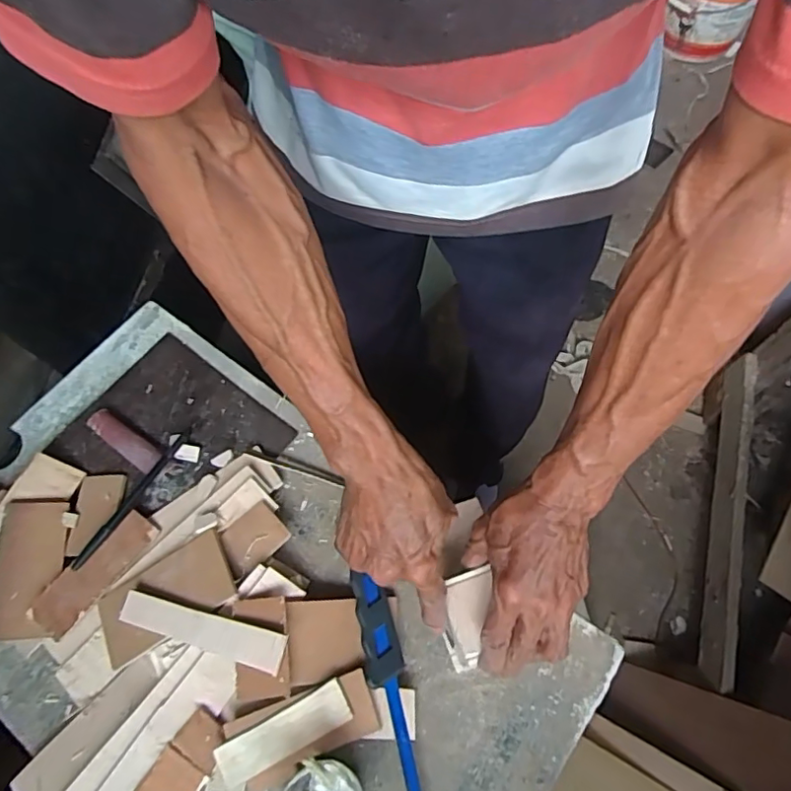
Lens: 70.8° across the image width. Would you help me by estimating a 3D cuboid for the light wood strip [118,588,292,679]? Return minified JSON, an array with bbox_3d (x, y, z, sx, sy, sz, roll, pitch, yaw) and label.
[{"bbox_3d":[-0.151,0.183,0.433,0.135,0.007,0.028,12,72,11],"label":"light wood strip"}]

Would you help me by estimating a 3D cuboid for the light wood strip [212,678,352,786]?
[{"bbox_3d":[-0.082,0.253,0.415,0.100,0.006,0.032,-27,78,-10],"label":"light wood strip"}]

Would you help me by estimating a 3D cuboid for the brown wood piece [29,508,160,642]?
[{"bbox_3d":[-0.252,0.146,0.466,0.036,0.010,0.107,35,72,16],"label":"brown wood piece"}]

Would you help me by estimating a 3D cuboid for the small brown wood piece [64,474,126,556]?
[{"bbox_3d":[-0.268,0.105,0.497,0.037,0.010,0.072,0,66,2],"label":"small brown wood piece"}]

